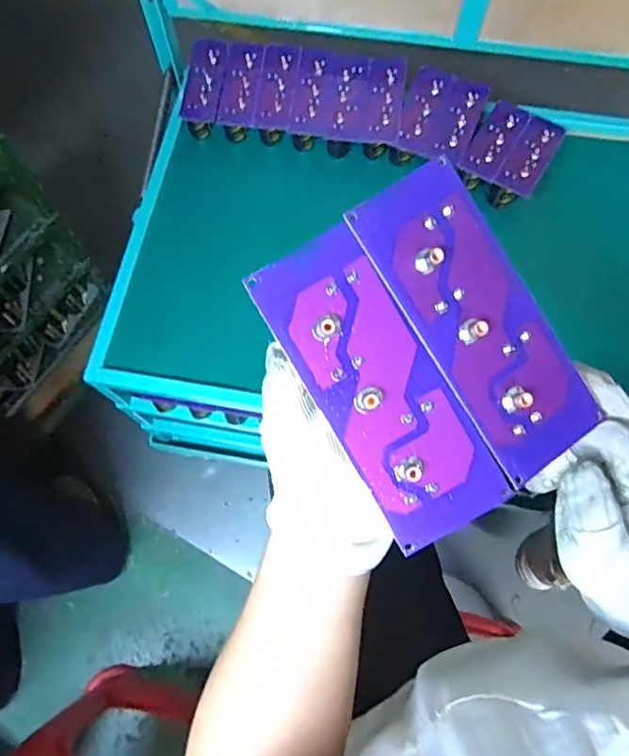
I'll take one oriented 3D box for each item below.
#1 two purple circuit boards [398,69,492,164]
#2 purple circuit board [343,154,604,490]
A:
[{"bbox_3d":[0.181,-0.381,0.794,0.106,0.009,0.129,23,82,10],"label":"two purple circuit boards"},{"bbox_3d":[0.071,-0.025,0.235,0.053,0.008,0.134,-34,94,-10],"label":"purple circuit board"}]

